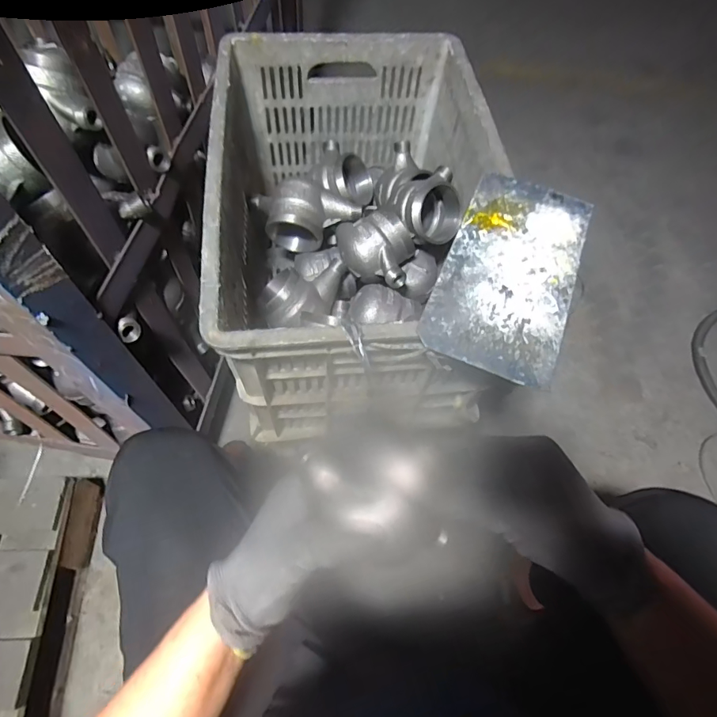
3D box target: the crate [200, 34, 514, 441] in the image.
[{"bbox_3d":[-0.004,-0.171,0.592,0.316,0.240,0.475,-4,62,-5],"label":"crate"}]

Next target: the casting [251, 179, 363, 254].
[{"bbox_3d":[-0.072,-0.204,0.637,0.148,0.076,0.076,-2,62,-4],"label":"casting"}]

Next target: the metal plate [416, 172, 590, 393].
[{"bbox_3d":[0.146,-0.087,0.433,0.118,0.007,0.234,22,63,9],"label":"metal plate"}]

